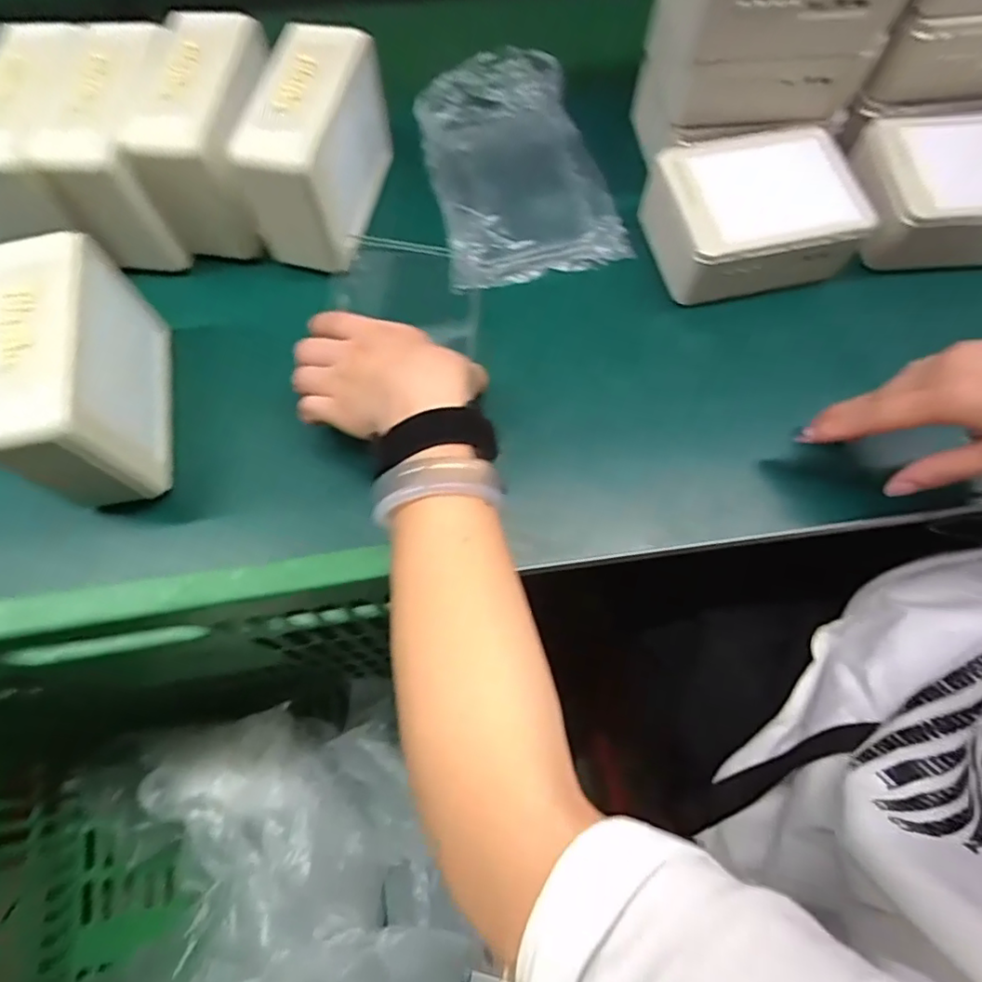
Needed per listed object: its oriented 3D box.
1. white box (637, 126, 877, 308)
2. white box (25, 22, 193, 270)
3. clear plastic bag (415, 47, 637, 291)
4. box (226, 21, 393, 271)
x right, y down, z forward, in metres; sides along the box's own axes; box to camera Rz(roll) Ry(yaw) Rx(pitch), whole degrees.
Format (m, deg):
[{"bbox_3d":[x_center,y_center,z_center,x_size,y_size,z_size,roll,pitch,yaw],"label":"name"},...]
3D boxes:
[{"bbox_3d":[0.199,-0.214,0.444,0.147,0.050,0.103,-11,68,-5],"label":"white box"},{"bbox_3d":[-0.259,-0.251,0.430,0.061,0.097,0.135,3,68,1],"label":"white box"},{"bbox_3d":[0.020,-0.269,0.486,0.144,0.043,0.205,-14,68,-4],"label":"clear plastic bag"},{"bbox_3d":[-0.126,-0.253,0.435,0.069,0.101,0.142,8,68,3],"label":"box"}]

